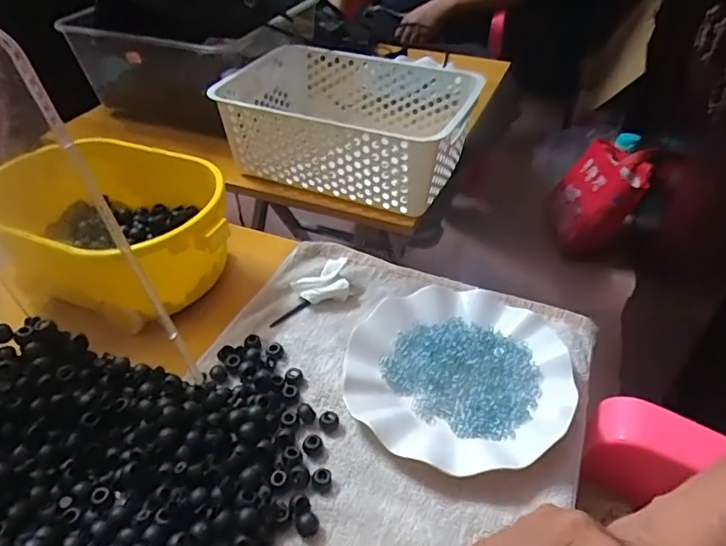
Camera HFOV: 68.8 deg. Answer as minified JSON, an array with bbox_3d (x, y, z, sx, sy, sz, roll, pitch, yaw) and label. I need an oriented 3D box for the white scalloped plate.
[{"bbox_3d":[0.078,0.077,0.452,0.180,0.022,0.173,0,41,1],"label":"white scalloped plate"}]

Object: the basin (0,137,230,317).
[{"bbox_3d":[-0.234,-0.040,0.527,0.223,0.110,0.170,9,42,11],"label":"basin"}]

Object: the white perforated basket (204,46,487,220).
[{"bbox_3d":[-0.020,-0.195,0.713,0.309,0.119,0.218,16,44,18],"label":"white perforated basket"}]

